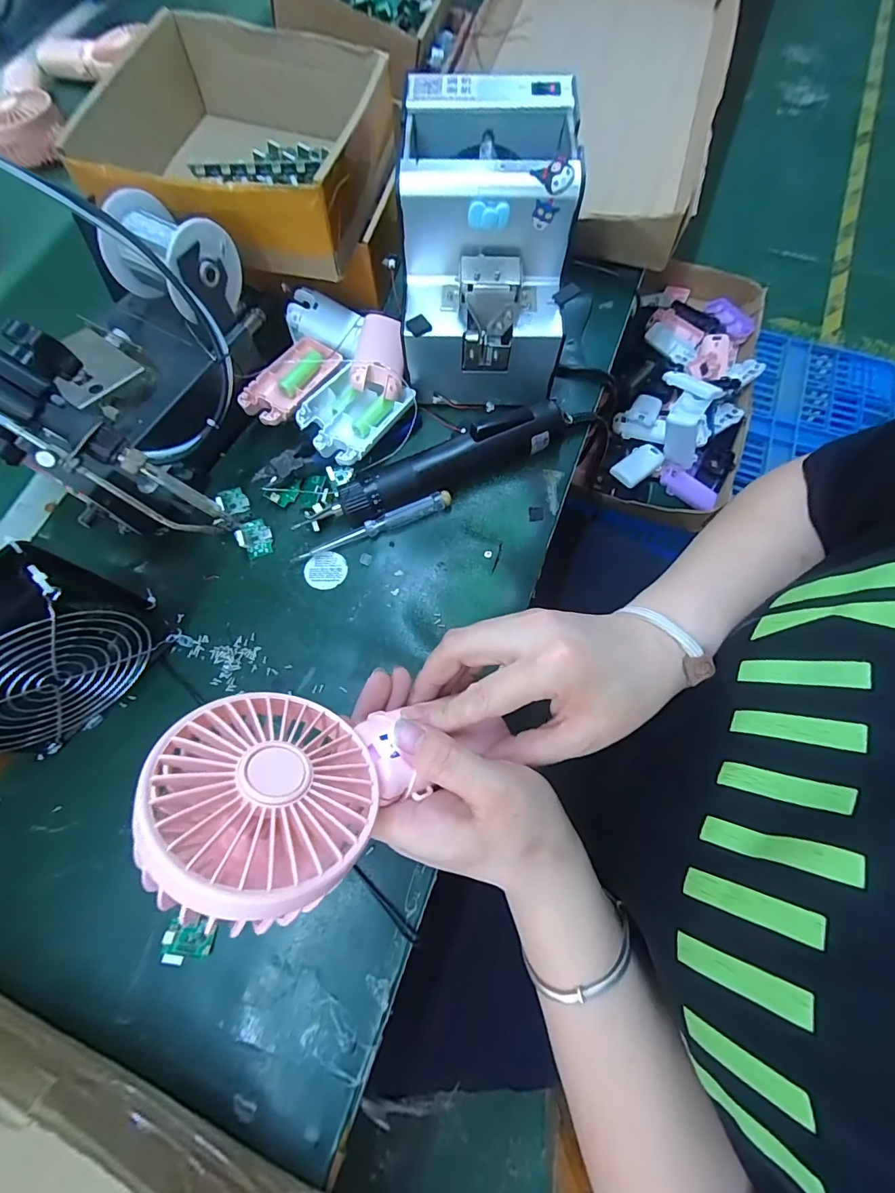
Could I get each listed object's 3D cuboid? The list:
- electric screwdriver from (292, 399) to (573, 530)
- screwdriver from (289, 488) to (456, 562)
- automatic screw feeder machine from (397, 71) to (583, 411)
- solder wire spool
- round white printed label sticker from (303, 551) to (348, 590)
[{"bbox_3d":[-0.005,-0.108,0.376,0.238,0.043,0.037,-21,72,-7],"label":"electric screwdriver"},{"bbox_3d":[-0.062,-0.057,0.374,0.136,0.013,0.013,-22,73,-7],"label":"screwdriver"},{"bbox_3d":[0.030,-0.276,0.361,0.123,0.132,0.163,0,71,0],"label":"automatic screw feeder machine"},{"bbox_3d":[-0.199,-0.244,0.326,0.076,0.054,0.062,28,74,10],"label":"solder wire spool"},{"bbox_3d":[-0.100,-0.021,0.369,0.034,0.004,0.032,0,71,0],"label":"round white printed label sticker"}]

